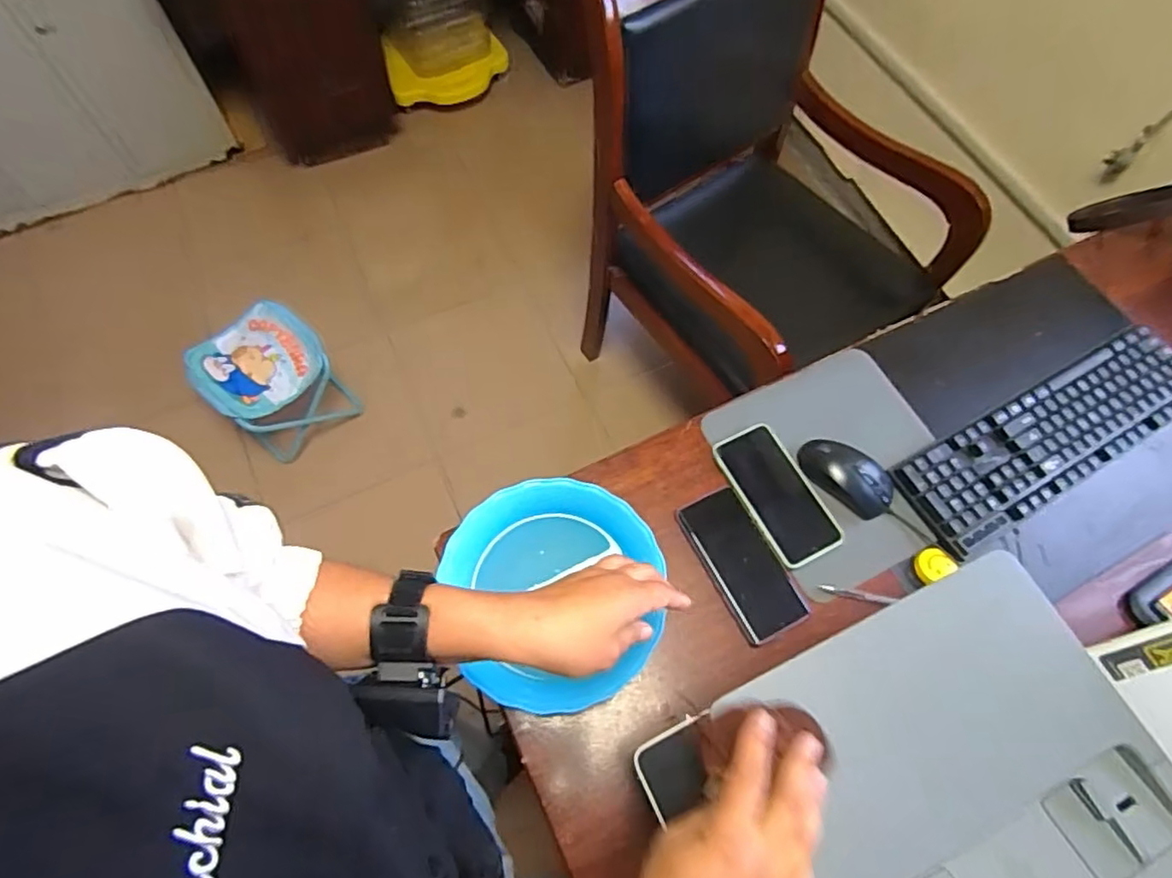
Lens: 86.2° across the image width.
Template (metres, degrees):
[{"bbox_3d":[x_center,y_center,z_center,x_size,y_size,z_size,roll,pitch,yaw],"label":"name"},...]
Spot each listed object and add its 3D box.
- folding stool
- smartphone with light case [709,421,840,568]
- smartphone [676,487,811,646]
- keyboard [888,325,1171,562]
[{"bbox_3d":[-0.706,-0.107,1.478,0.254,0.298,0.268,-41,73,-16],"label":"folding stool"},{"bbox_3d":[0.219,0.062,0.719,0.083,0.011,0.162,-24,69,-11],"label":"smartphone with light case"},{"bbox_3d":[0.170,0.134,0.685,0.072,0.015,0.163,-25,69,-11],"label":"smartphone"},{"bbox_3d":[0.567,-0.005,0.759,0.428,0.033,0.115,-27,70,-11],"label":"keyboard"}]

